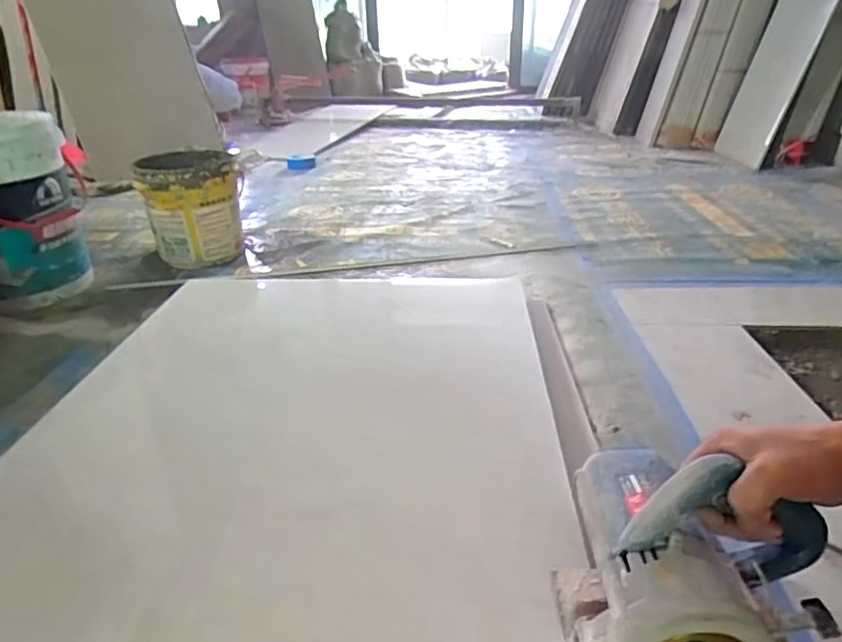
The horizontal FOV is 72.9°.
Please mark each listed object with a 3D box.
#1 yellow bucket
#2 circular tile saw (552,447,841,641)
[{"bbox_3d":[-0.580,-0.292,1.445,0.214,0.243,0.279,-11,30,-20],"label":"yellow bucket"},{"bbox_3d":[0.224,0.180,0.479,0.187,0.165,0.169,10,30,19],"label":"circular tile saw"}]

